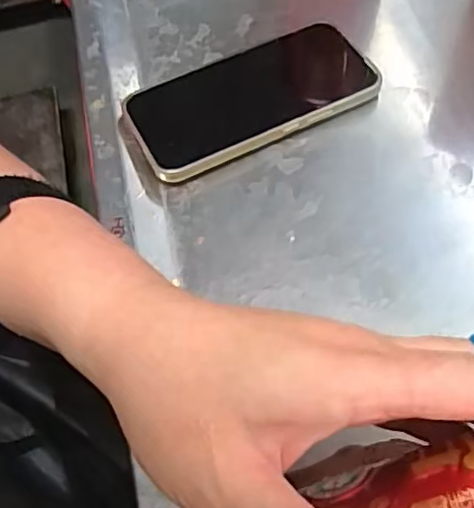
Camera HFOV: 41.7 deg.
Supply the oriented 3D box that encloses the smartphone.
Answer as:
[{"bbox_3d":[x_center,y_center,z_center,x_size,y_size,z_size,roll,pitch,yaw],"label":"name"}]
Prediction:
[{"bbox_3d":[0.008,-0.102,0.403,0.154,0.016,0.079,-22,60,-10],"label":"smartphone"}]

